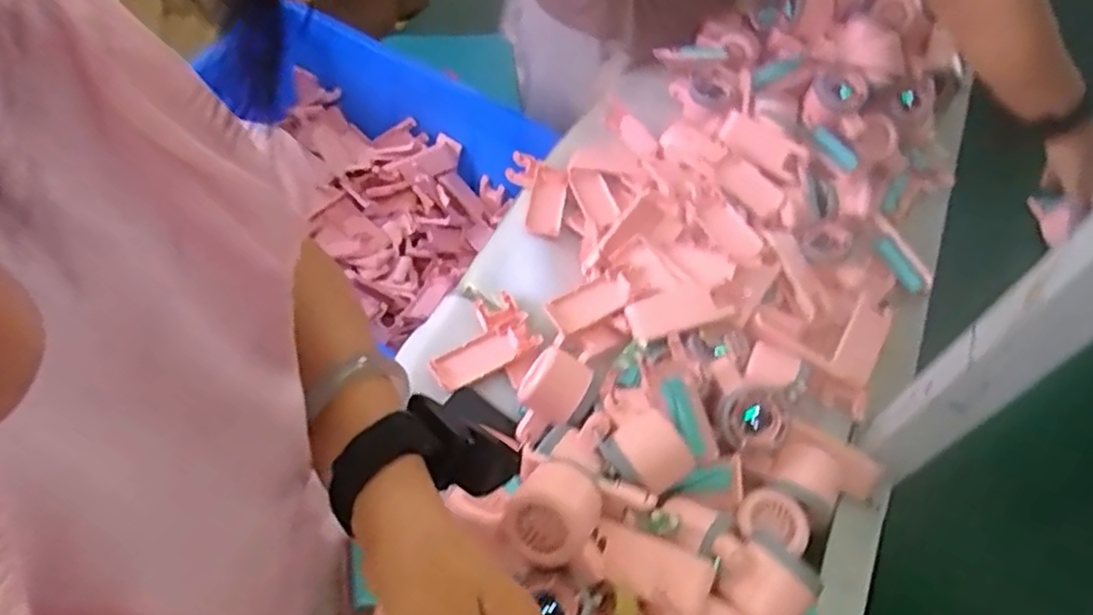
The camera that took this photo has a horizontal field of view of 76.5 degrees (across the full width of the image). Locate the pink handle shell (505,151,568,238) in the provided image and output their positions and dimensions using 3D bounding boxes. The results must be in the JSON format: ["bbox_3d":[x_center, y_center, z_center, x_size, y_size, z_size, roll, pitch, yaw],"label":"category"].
[{"bbox_3d":[-0.013,-0.127,0.772,0.068,0.019,0.117,8,54,0],"label":"pink handle shell"}]

